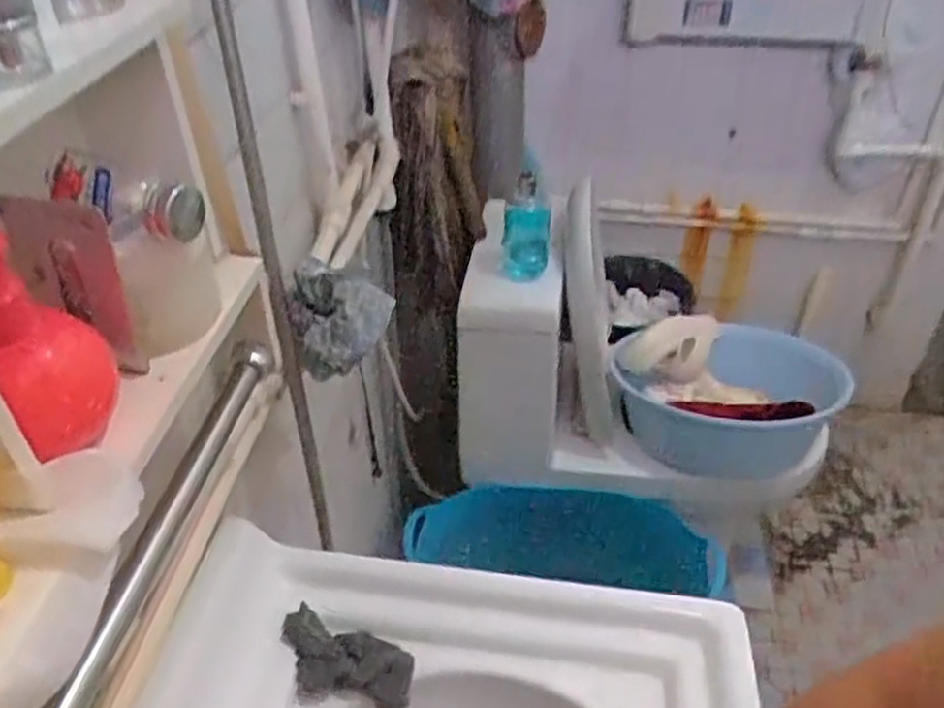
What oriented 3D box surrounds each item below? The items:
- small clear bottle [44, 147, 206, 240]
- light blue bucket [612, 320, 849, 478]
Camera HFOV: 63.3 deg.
[{"bbox_3d":[-0.175,-0.077,0.384,0.077,0.030,0.032,18,42,3],"label":"small clear bottle"},{"bbox_3d":[0.464,0.081,1.366,0.401,0.181,0.309,-14,41,-15],"label":"light blue bucket"}]

